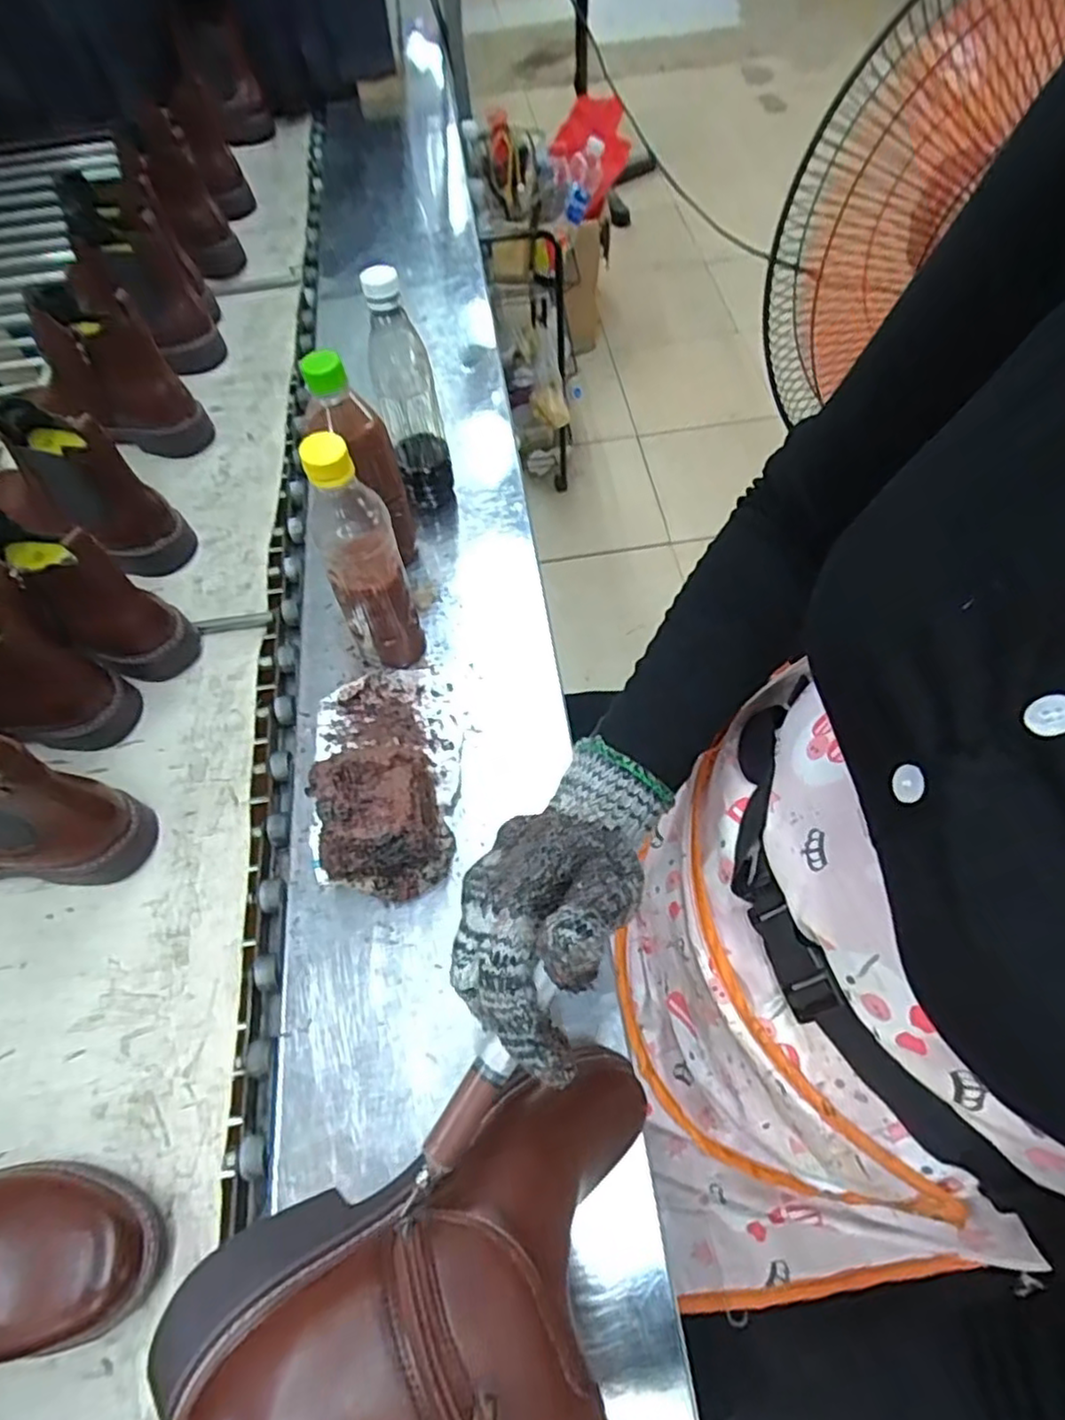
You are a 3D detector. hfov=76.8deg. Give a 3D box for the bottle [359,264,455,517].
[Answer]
[{"bbox_3d":[-0.112,-0.276,0.618,0.053,0.213,0.050,-13,62,-5],"label":"bottle"}]

